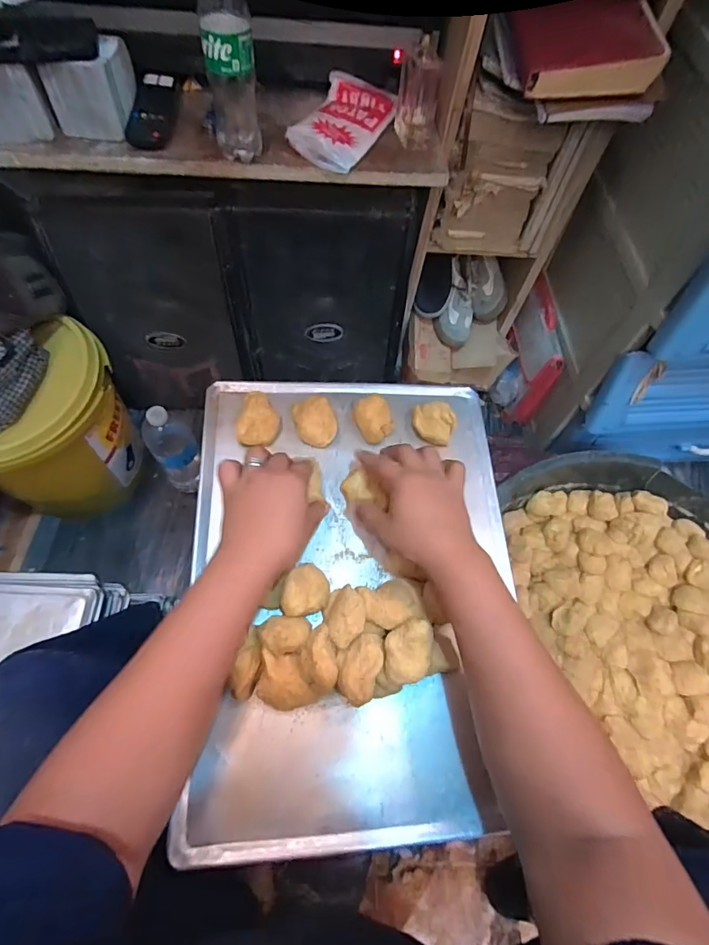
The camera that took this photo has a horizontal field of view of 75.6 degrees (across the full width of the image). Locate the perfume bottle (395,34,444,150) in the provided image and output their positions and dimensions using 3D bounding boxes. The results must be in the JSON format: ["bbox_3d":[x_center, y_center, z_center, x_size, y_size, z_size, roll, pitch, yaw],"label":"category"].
[{"bbox_3d":[0.084,-0.484,0.589,0.058,0.100,0.045,10,62,2],"label":"perfume bottle"}]

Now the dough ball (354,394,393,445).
[{"bbox_3d":[0.022,-0.062,0.523,0.040,0.020,0.051,-17,64,-12],"label":"dough ball"}]

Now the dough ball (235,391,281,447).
[{"bbox_3d":[-0.105,-0.061,0.508,0.043,0.025,0.062,5,62,-1],"label":"dough ball"}]

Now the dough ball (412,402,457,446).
[{"bbox_3d":[0.092,-0.059,0.531,0.049,0.025,0.043,25,63,10],"label":"dough ball"}]

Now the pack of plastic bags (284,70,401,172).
[{"bbox_3d":[-0.014,-0.470,0.610,0.100,0.021,0.192,19,62,7],"label":"pack of plastic bags"}]

